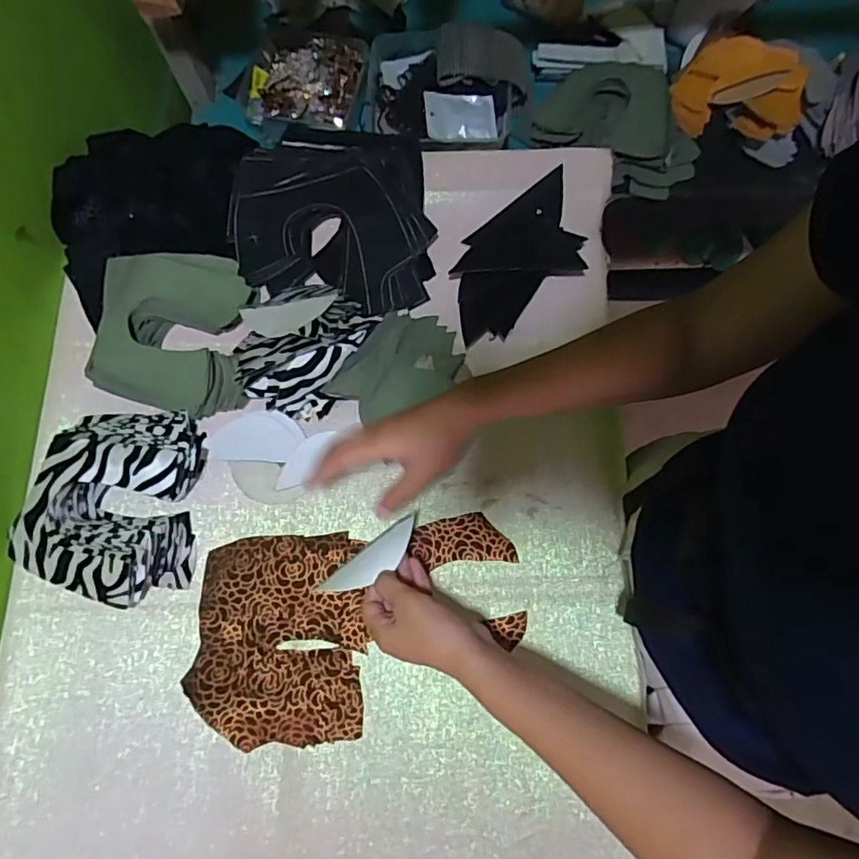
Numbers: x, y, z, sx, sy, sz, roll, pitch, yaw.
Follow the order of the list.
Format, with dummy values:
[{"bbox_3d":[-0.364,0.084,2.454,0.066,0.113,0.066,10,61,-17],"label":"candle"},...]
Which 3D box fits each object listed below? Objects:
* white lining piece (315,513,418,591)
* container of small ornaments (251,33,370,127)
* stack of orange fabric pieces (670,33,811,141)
[{"bbox_3d":[-0.049,0.111,0.489,0.097,0.006,0.043,-42,40,-20],"label":"white lining piece"},{"bbox_3d":[-0.174,-0.493,0.796,0.151,0.040,0.146,8,74,4],"label":"container of small ornaments"},{"bbox_3d":[0.440,-0.480,0.794,0.174,0.057,0.142,27,76,9],"label":"stack of orange fabric pieces"}]

